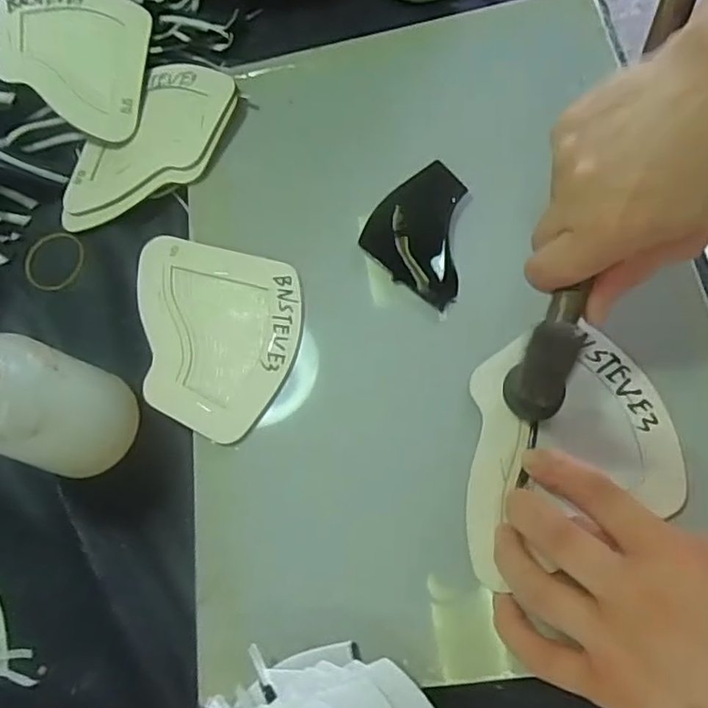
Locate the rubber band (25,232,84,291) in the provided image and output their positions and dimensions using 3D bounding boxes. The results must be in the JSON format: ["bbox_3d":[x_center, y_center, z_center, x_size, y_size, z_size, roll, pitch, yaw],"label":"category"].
[{"bbox_3d":[-0.211,-0.065,0.414,0.045,0.004,0.042,-1,77,6],"label":"rubber band"}]

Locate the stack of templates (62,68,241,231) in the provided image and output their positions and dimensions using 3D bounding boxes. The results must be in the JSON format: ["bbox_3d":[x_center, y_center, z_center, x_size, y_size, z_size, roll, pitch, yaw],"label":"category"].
[{"bbox_3d":[-0.146,-0.146,0.414,0.110,0.006,0.131,15,80,22],"label":"stack of templates"}]

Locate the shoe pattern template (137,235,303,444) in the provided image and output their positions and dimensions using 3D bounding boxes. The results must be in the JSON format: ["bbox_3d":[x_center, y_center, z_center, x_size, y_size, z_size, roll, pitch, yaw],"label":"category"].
[{"bbox_3d":[-0.091,-0.014,0.352,0.116,0.004,0.110,17,74,16],"label":"shoe pattern template"}]

